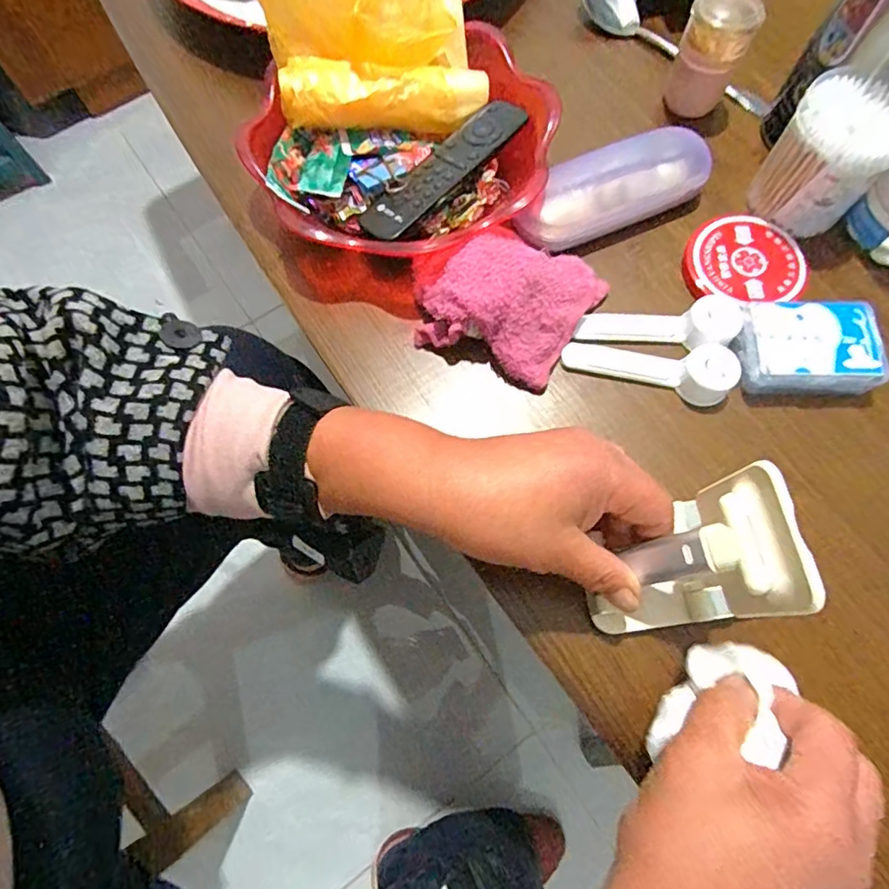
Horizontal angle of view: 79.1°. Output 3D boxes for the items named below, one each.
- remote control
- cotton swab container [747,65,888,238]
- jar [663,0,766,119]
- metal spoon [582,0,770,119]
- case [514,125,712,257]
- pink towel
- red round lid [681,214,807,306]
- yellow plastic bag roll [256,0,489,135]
[{"bbox_3d":[-0.001,-0.195,0.380,0.037,0.014,0.137,42,76,14],"label":"remote control"},{"bbox_3d":[0.259,-0.195,0.363,0.068,0.067,0.079,35,76,12],"label":"cotton swab container"},{"bbox_3d":[0.198,-0.292,0.403,0.044,0.069,0.041,0,70,1],"label":"jar"},{"bbox_3d":[0.190,-0.330,0.444,0.185,0.028,0.031,38,75,14],"label":"metal spoon"},{"bbox_3d":[0.117,-0.183,0.383,0.148,0.026,0.052,-23,71,-7],"label":"case"},{"bbox_3d":[0.044,-0.095,0.352,0.100,0.034,0.089,23,72,9],"label":"pink towel"},{"bbox_3d":[0.208,-0.130,0.376,0.082,0.010,0.073,-11,70,-3],"label":"red round lid"},{"bbox_3d":[-0.049,-0.291,0.373,0.143,0.078,0.118,-10,70,-3],"label":"yellow plastic bag roll"}]

